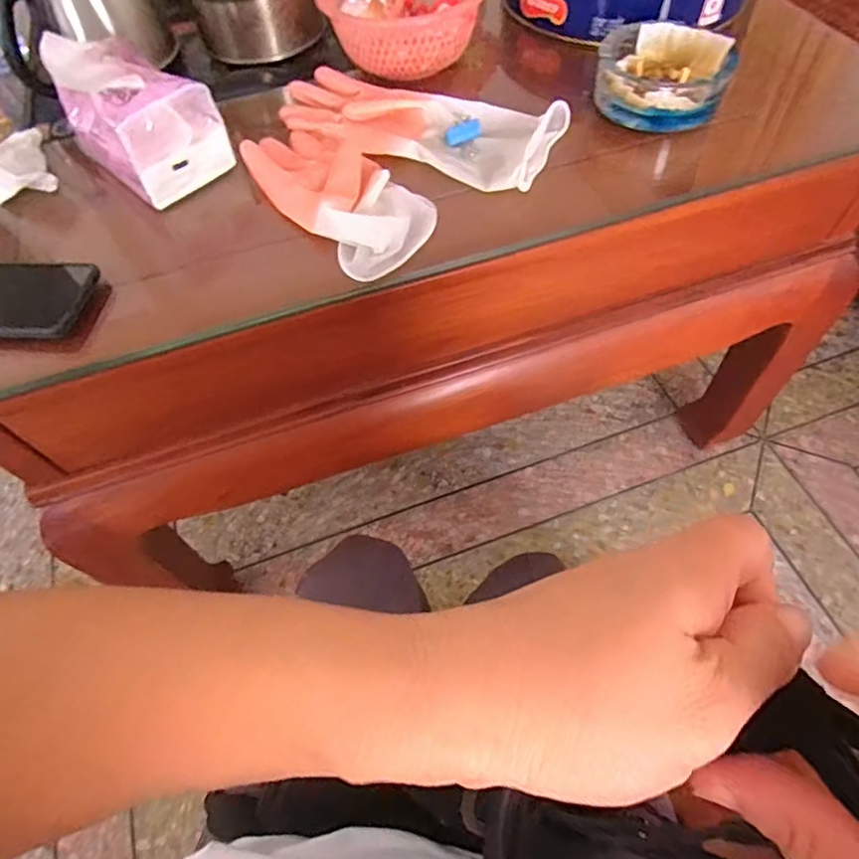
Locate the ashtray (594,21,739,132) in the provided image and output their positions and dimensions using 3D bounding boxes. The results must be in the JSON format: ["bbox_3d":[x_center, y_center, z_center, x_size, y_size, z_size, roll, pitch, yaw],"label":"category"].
[{"bbox_3d":[0.229,-0.347,0.546,0.119,0.054,0.107,15,61,13],"label":"ashtray"}]

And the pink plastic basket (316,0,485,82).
[{"bbox_3d":[-0.027,-0.448,0.595,0.157,0.069,0.133,-28,61,-13],"label":"pink plastic basket"}]

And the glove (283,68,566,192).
[{"bbox_3d":[-0.015,-0.298,0.544,0.272,0.030,0.124,16,61,13],"label":"glove"}]

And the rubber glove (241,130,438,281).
[{"bbox_3d":[-0.086,-0.217,0.495,0.094,0.032,0.201,-37,64,-17],"label":"rubber glove"}]

